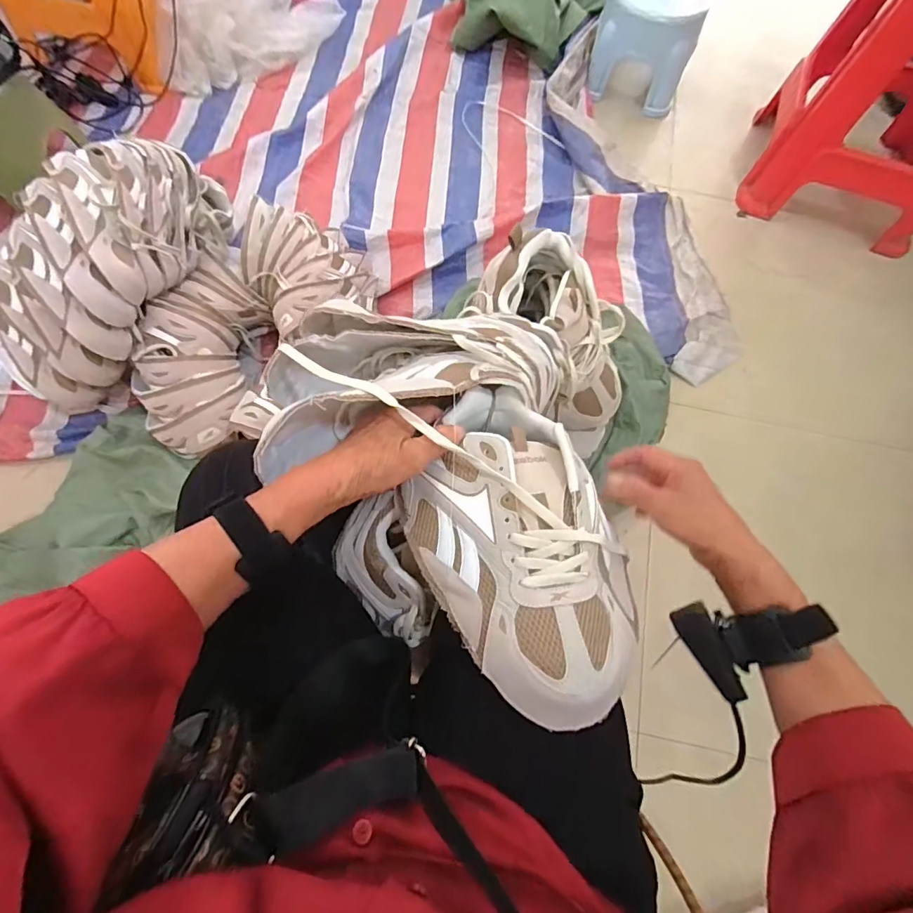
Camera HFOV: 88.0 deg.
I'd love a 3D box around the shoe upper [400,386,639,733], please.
[{"bbox_3d":[0.051,0.067,0.380,0.156,0.062,0.265,-23,72,-9],"label":"shoe upper"}]

